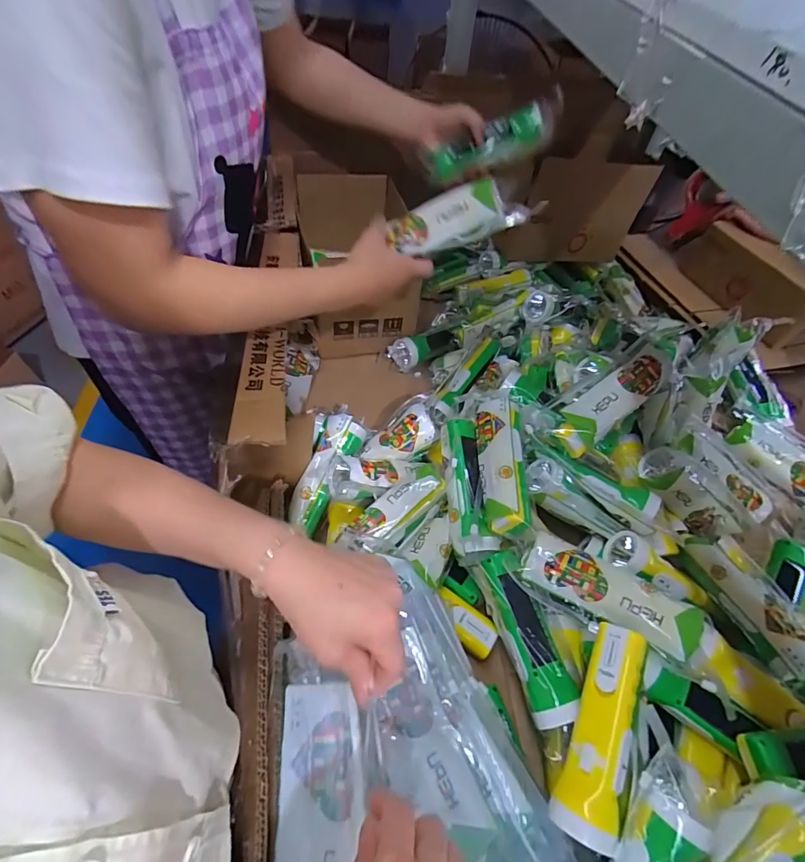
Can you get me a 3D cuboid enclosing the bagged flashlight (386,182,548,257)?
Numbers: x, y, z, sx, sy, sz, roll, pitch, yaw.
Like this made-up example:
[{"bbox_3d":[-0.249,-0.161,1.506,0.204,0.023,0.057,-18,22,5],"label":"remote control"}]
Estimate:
[{"bbox_3d":[0.069,-0.254,0.521,0.178,0.062,0.034,-1,49,27],"label":"bagged flashlight"}]

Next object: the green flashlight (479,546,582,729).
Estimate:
[{"bbox_3d":[0.131,0.214,0.456,0.045,0.037,0.163,-11,56,-13],"label":"green flashlight"}]

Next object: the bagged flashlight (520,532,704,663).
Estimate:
[{"bbox_3d":[0.219,0.172,0.454,0.178,0.040,0.064,27,56,14],"label":"bagged flashlight"}]

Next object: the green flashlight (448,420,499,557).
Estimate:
[{"bbox_3d":[0.078,0.063,0.522,0.051,0.041,0.169,-1,54,-6],"label":"green flashlight"}]

